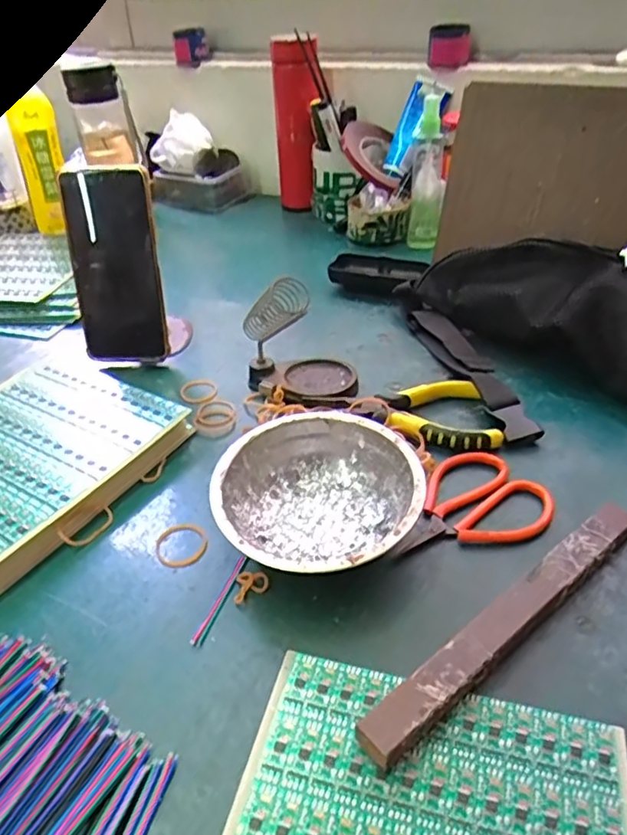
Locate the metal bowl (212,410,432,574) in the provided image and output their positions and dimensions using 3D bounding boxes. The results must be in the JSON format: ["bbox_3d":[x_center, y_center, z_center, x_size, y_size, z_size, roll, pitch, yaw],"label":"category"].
[{"bbox_3d":[0.004,0.054,0.379,0.124,0.045,0.121,-1,36,1],"label":"metal bowl"}]

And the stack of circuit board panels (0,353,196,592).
[{"bbox_3d":[-0.214,0.031,0.441,0.168,0.027,0.202,19,41,27],"label":"stack of circuit board panels"}]

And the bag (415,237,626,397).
[{"bbox_3d":[0.215,-0.095,0.527,0.070,0.095,0.261,-27,43,-30],"label":"bag"}]

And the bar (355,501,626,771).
[{"bbox_3d":[0.109,0.107,0.321,0.215,0.020,0.022,-27,43,-30],"label":"bar"}]

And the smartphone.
[{"bbox_3d":[-0.176,-0.131,0.530,0.079,0.168,0.007,1,24,2],"label":"smartphone"}]

